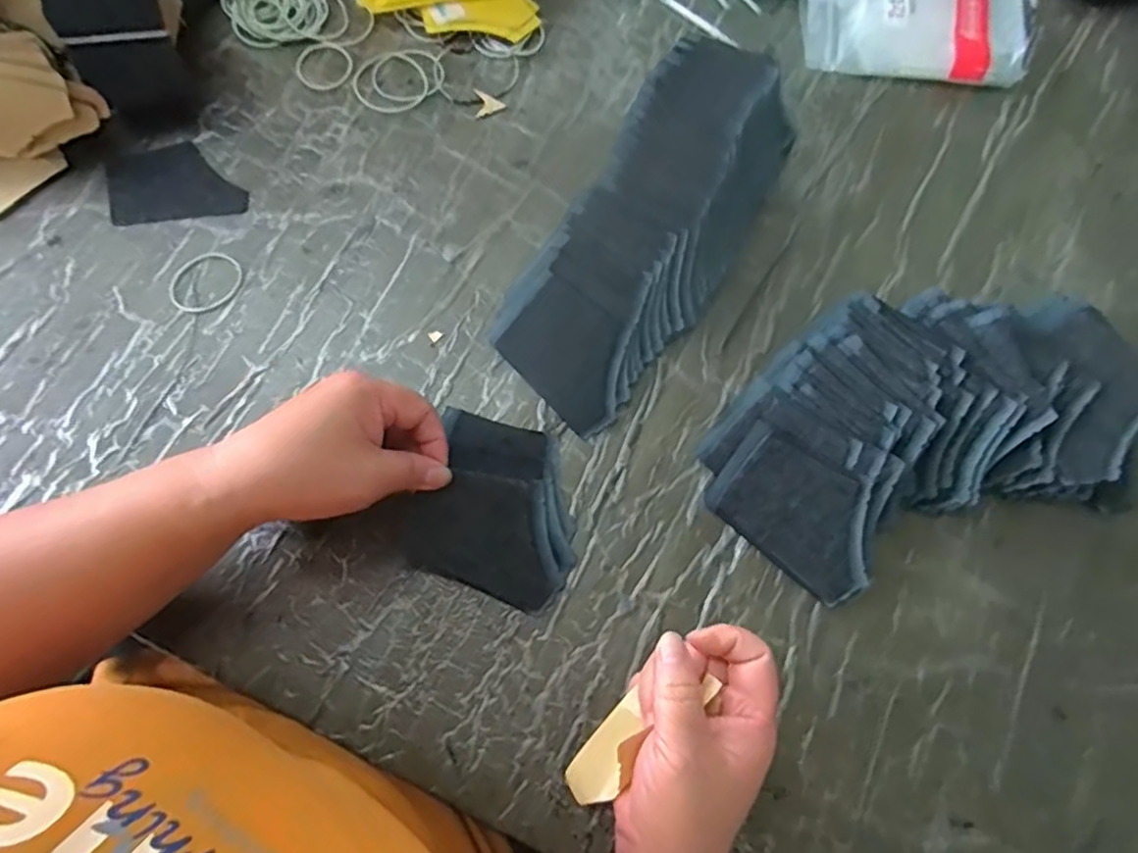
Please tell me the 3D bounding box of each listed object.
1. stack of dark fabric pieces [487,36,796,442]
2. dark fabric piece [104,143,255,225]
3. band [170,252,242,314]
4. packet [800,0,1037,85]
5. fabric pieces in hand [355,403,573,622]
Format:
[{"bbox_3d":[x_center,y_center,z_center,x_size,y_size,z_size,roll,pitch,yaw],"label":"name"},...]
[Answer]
[{"bbox_3d":[0.056,-0.138,0.424,0.120,0.048,0.272,34,77,7],"label":"stack of dark fabric pieces"},{"bbox_3d":[-0.280,-0.175,0.446,0.095,0.004,0.060,-8,76,-4],"label":"dark fabric piece"},{"bbox_3d":[-0.250,-0.099,0.428,0.041,0.004,0.049,42,78,8],"label":"band"},{"bbox_3d":[0.274,-0.322,0.496,0.171,0.033,0.096,4,76,-1],"label":"packet"},{"bbox_3d":[-0.049,0.046,0.385,0.119,0.027,0.102,21,76,4],"label":"fabric pieces in hand"}]

